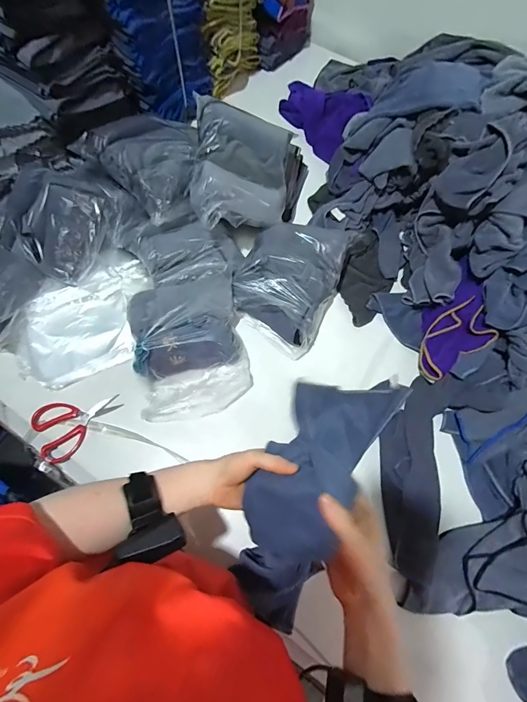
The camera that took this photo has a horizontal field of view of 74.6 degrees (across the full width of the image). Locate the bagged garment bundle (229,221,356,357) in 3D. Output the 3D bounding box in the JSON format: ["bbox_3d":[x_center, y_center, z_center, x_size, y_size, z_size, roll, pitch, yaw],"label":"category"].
[{"bbox_3d":[0.042,-0.129,0.636,0.176,0.094,0.219,24,69,9],"label":"bagged garment bundle"}]

